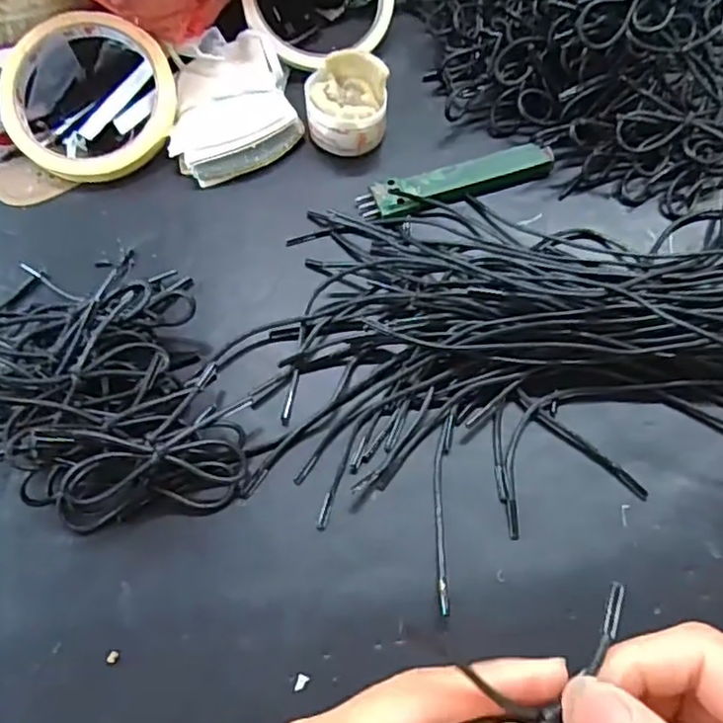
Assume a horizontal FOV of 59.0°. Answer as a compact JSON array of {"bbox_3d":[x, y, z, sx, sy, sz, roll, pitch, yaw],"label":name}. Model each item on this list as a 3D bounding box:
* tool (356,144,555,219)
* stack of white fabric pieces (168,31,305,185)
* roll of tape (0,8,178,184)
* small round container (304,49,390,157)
[{"bbox_3d":[0.052,-0.098,0.348,0.106,0.012,0.021,-17,65,-8],"label":"tool"},{"bbox_3d":[-0.076,-0.145,0.364,0.071,0.027,0.082,-19,65,-9],"label":"stack of white fabric pieces"},{"bbox_3d":[-0.150,-0.146,0.353,0.092,0.013,0.092,0,89,-5],"label":"roll of tape"},{"bbox_3d":[-0.008,-0.144,0.354,0.043,0.043,0.048,-4,64,-2],"label":"small round container"}]

